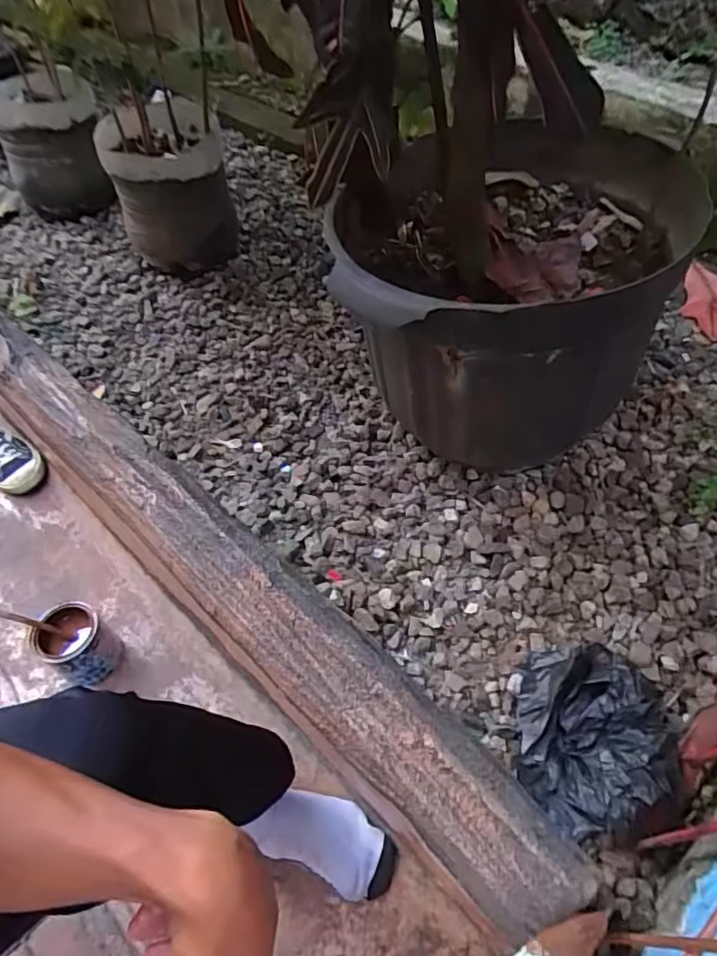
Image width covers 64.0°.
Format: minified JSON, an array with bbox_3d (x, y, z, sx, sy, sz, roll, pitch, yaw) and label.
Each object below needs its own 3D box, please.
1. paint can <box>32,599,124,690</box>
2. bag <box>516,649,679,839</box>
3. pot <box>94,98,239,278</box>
[{"bbox_3d":[-0.468,0.287,0.974,0.102,0.130,0.099,-1,52,1],"label":"paint can"},{"bbox_3d":[0.260,0.286,0.650,0.182,0.069,0.193,-26,56,-17],"label":"bag"},{"bbox_3d":[-0.391,-0.602,1.207,0.221,0.270,0.212,-1,52,1],"label":"pot"}]

